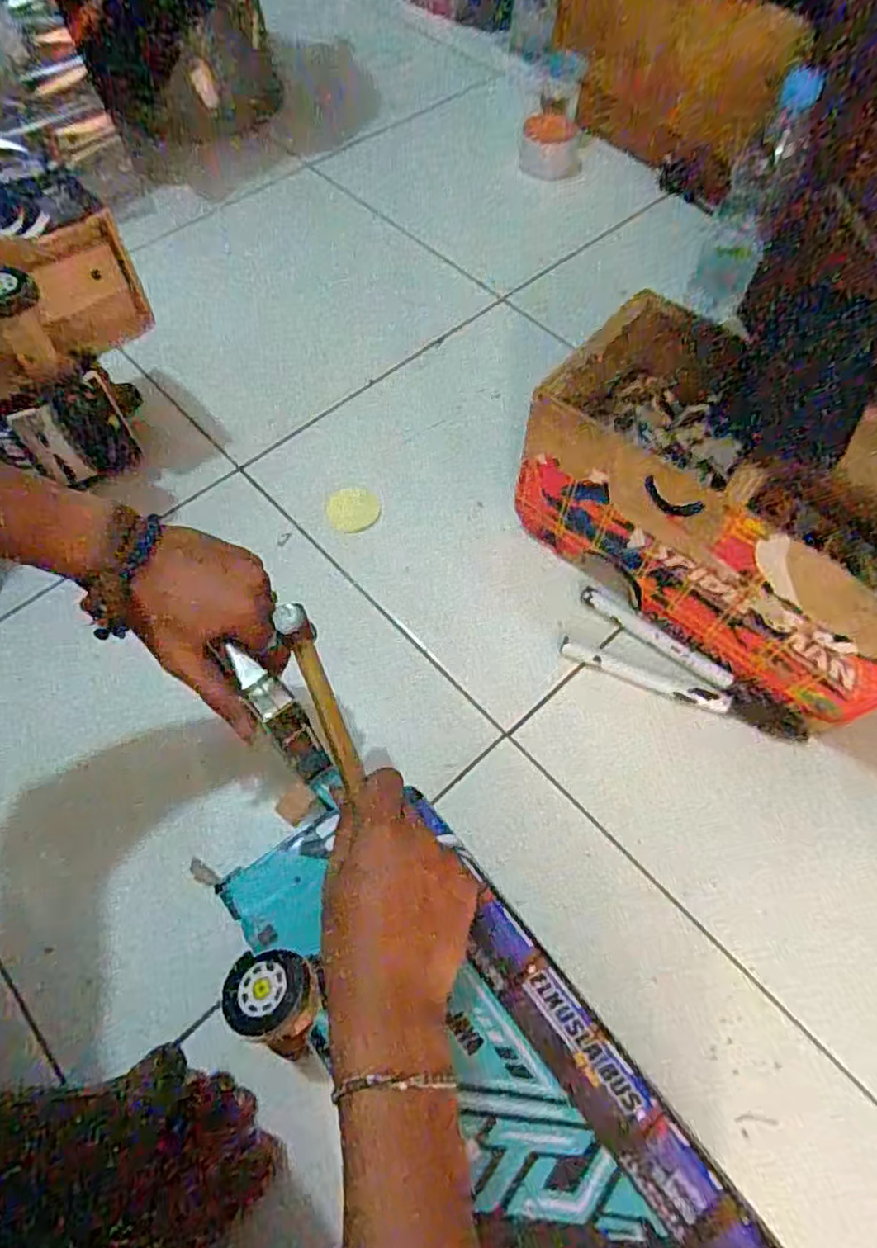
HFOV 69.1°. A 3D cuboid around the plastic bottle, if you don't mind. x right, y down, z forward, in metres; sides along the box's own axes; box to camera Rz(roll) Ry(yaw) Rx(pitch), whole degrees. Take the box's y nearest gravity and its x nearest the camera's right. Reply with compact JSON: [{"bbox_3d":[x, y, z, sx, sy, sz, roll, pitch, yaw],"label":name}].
[{"bbox_3d":[0.352,-0.469,0.716,0.069,0.285,0.060,21,68,9],"label":"plastic bottle"}]

